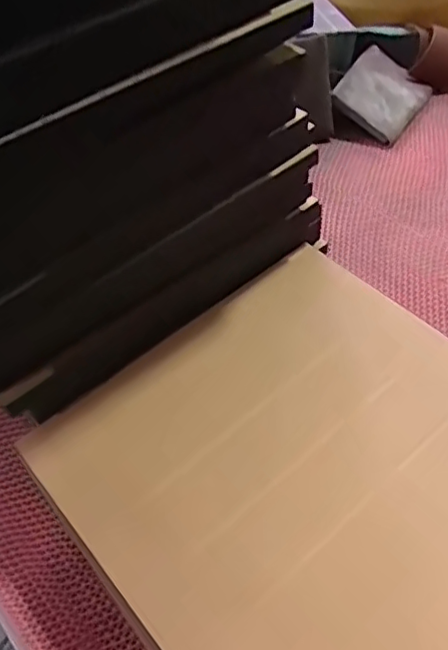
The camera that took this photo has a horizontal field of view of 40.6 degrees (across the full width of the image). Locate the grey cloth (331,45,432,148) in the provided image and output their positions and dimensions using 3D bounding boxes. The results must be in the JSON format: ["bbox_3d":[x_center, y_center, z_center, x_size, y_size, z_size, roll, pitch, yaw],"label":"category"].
[{"bbox_3d":[0.191,-0.269,0.718,0.080,0.019,0.126,40,58,-2],"label":"grey cloth"}]

